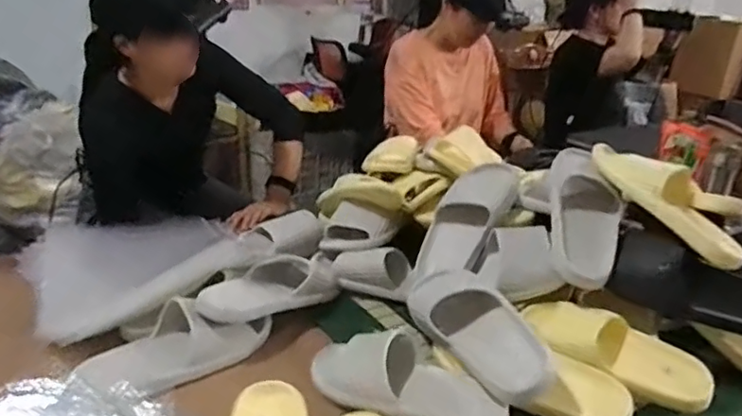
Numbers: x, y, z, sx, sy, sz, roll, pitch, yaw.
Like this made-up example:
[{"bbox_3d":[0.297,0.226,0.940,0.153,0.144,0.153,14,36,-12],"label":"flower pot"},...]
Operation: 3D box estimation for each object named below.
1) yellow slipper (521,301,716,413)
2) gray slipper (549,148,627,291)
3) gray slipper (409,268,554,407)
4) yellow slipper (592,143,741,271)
[{"bbox_3d":[0.326,0.185,0.786,0.245,0.067,0.110,25,28,16],"label":"yellow slipper"},{"bbox_3d":[0.324,0.010,0.898,0.114,0.078,0.252,7,60,16],"label":"gray slipper"},{"bbox_3d":[0.148,0.164,0.812,0.111,0.078,0.281,-46,32,-2],"label":"gray slipper"},{"bbox_3d":[0.429,-0.023,0.843,0.086,0.069,0.261,-14,52,-34],"label":"yellow slipper"}]

